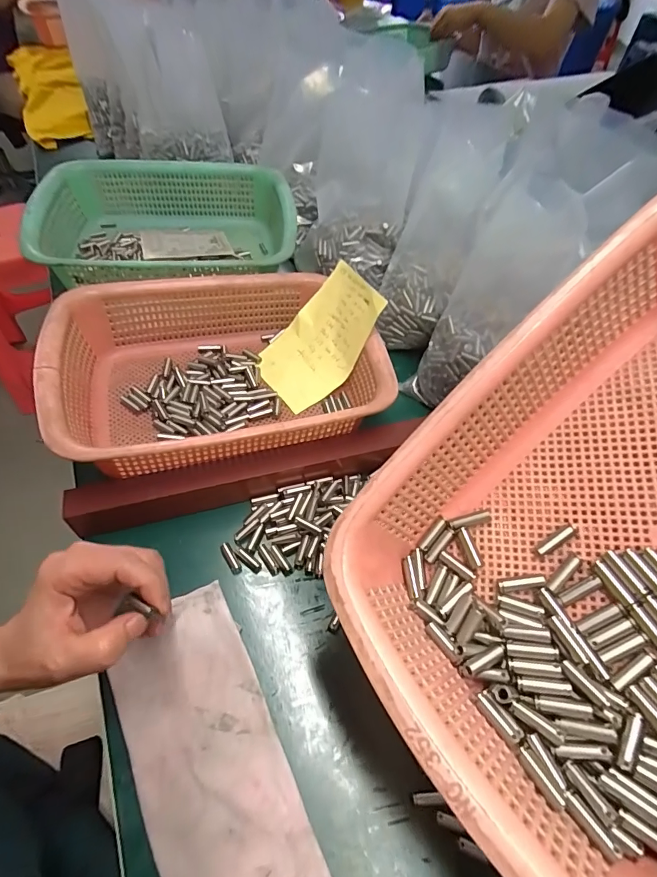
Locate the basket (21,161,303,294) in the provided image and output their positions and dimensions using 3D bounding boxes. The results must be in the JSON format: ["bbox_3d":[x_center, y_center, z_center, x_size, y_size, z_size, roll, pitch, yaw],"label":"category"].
[{"bbox_3d":[-0.193,-0.255,0.544,0.295,0.086,0.225,-10,55,-11],"label":"basket"}]

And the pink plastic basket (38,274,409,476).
[{"bbox_3d":[-0.098,-0.072,0.418,0.281,0.086,0.213,-15,56,-14],"label":"pink plastic basket"}]

